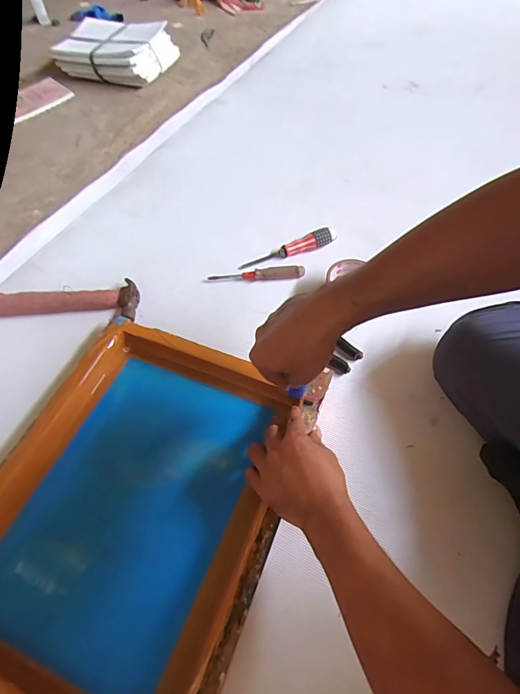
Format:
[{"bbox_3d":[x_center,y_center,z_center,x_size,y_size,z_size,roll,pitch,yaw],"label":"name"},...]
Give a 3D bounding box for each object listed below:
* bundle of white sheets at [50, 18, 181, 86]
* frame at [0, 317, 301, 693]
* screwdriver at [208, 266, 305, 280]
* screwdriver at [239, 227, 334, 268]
[{"bbox_3d":[-0.430,-0.892,1.203,0.319,0.087,0.218,8,57,7],"label":"bundle of white sheets"},{"bbox_3d":[-0.154,0.188,0.501,0.346,0.067,0.437,18,61,13],"label":"frame"},{"bbox_3d":[-0.006,-0.130,0.710,0.168,0.022,0.023,-3,57,0],"label":"screwdriver"},{"bbox_3d":[0.053,-0.182,0.737,0.187,0.032,0.025,-17,58,-9],"label":"screwdriver"}]

